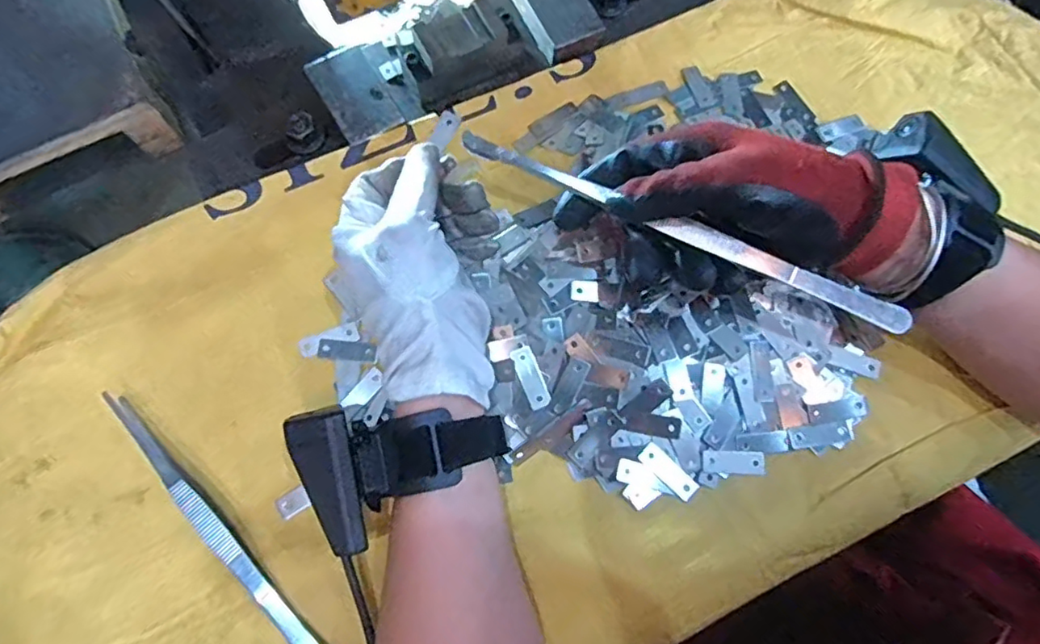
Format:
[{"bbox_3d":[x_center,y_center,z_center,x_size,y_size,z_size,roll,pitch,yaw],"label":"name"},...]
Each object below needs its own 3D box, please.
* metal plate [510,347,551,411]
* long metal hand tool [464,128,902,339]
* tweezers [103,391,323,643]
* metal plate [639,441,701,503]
[{"bbox_3d":[0.006,0.032,0.340,0.013,0.004,0.035,-20,74,-6],"label":"metal plate"},{"bbox_3d":[0.085,-0.049,0.313,0.250,0.010,0.010,24,74,2],"label":"long metal hand tool"},{"bbox_3d":[-0.159,0.112,0.309,0.012,0.017,0.190,-42,78,-12],"label":"tweezers"},{"bbox_3d":[0.083,0.083,0.328,0.013,0.004,0.035,-44,78,-12],"label":"metal plate"}]

